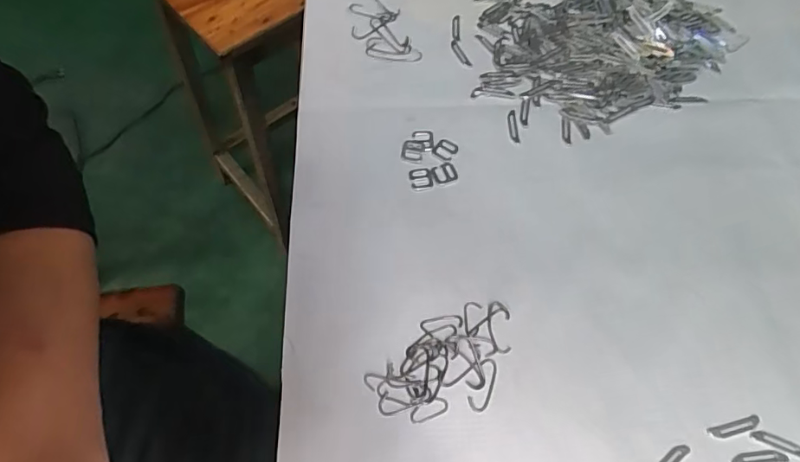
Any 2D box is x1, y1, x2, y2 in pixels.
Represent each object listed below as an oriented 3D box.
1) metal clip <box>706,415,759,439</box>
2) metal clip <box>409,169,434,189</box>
[{"bbox_3d":[0.206,0.121,0.318,0.034,0.004,0.008,-12,63,-8],"label":"metal clip"},{"bbox_3d":[0.016,-0.040,0.395,0.017,0.004,0.016,-6,63,-5],"label":"metal clip"}]

